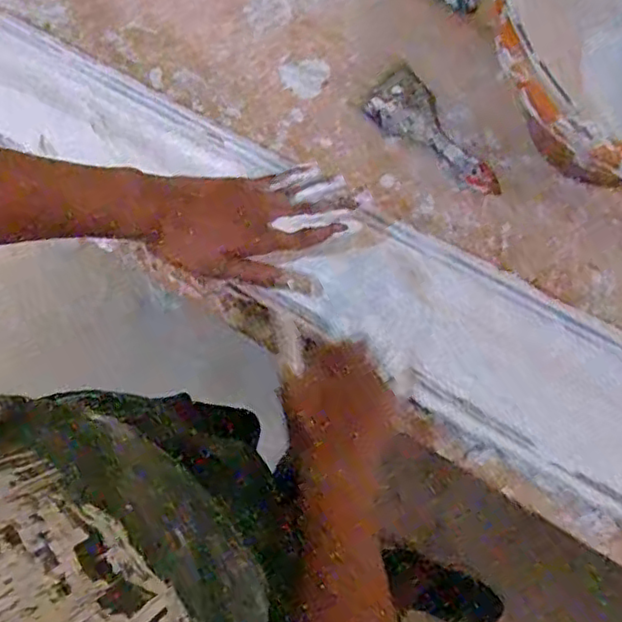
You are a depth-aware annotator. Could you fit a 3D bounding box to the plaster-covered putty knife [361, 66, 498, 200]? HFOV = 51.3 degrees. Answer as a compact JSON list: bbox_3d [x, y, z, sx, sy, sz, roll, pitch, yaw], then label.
[{"bbox_3d":[0.118,-0.168,0.635,0.058,0.022,0.153,-37,75,-2],"label":"plaster-covered putty knife"}]

